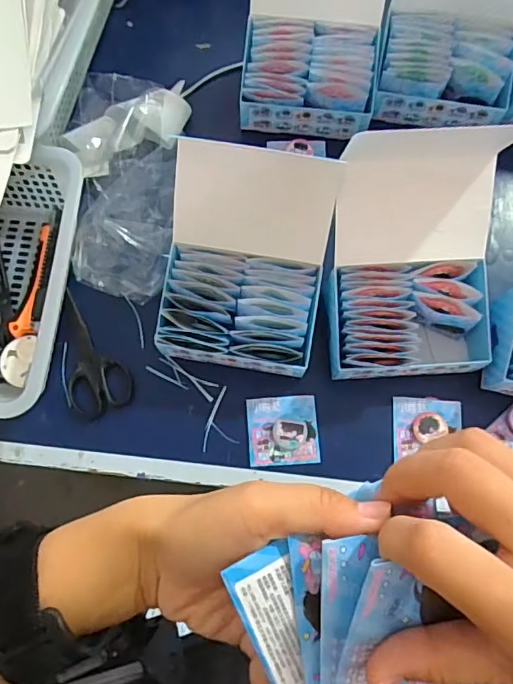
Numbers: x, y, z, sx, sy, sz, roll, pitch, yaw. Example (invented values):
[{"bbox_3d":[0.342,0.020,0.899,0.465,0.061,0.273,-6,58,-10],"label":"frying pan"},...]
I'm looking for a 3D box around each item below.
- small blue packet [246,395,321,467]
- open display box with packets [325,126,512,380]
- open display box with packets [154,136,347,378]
[{"bbox_3d":[0.026,0.088,0.506,0.069,0.009,0.067,-3,76,-2],"label":"small blue packet"},{"bbox_3d":[0.150,-0.067,0.485,0.156,0.128,0.188,1,75,-1],"label":"open display box with packets"},{"bbox_3d":[-0.009,-0.078,0.490,0.149,0.118,0.190,9,76,1],"label":"open display box with packets"}]

